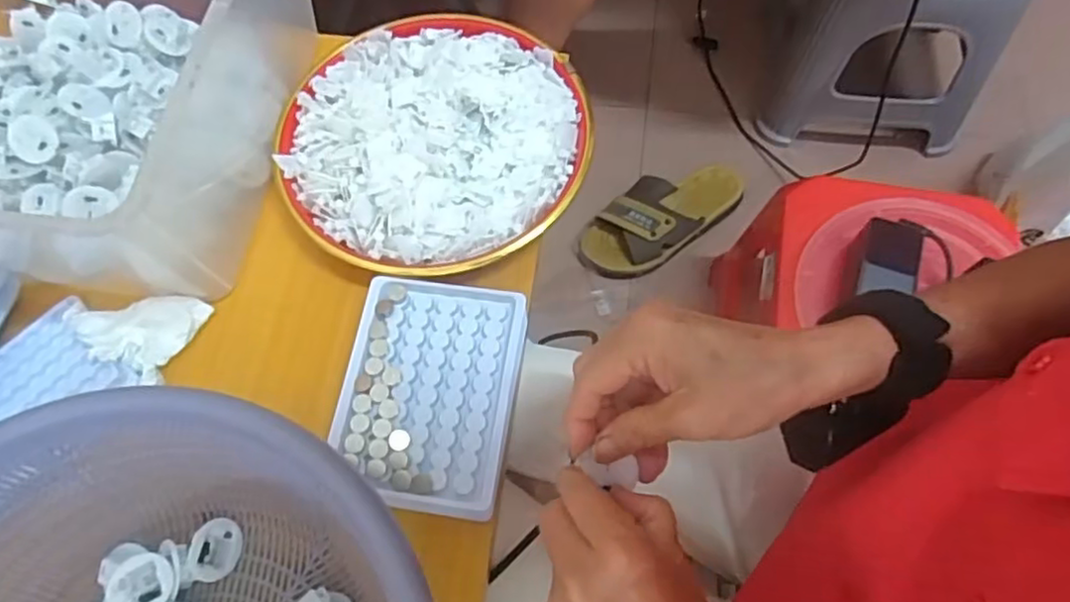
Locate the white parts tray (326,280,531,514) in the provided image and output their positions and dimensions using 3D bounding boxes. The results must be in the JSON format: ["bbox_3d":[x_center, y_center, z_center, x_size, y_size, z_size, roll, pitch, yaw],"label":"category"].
[{"bbox_3d":[-0.063,0.051,0.398,0.099,0.010,0.134,7,67,5],"label":"white parts tray"}]

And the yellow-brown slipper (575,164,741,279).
[{"bbox_3d":[0.185,-0.126,0.996,0.251,0.060,0.111,-35,70,-13],"label":"yellow-brown slipper"}]

